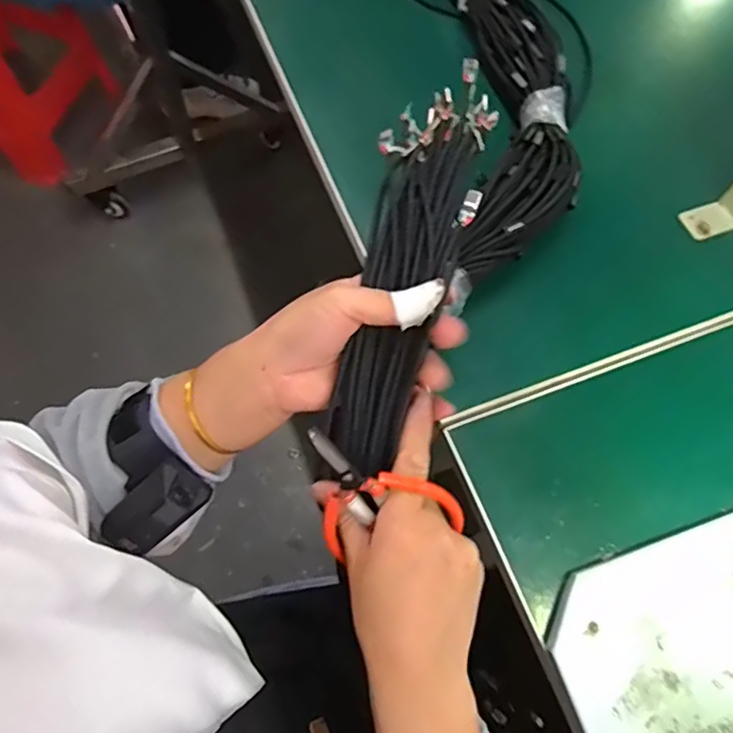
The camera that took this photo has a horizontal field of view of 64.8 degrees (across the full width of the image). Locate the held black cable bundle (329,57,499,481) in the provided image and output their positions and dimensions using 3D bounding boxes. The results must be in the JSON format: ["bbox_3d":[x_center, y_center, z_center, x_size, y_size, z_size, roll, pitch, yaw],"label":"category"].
[{"bbox_3d":[0.025,-0.063,0.341,0.058,0.029,0.249,14,78,5],"label":"held black cable bundle"}]

